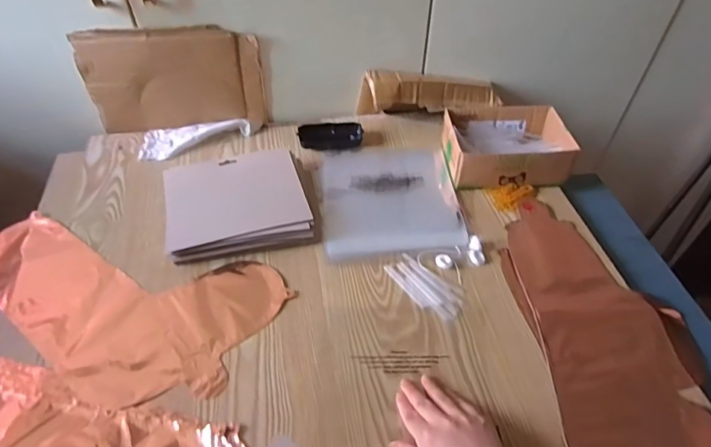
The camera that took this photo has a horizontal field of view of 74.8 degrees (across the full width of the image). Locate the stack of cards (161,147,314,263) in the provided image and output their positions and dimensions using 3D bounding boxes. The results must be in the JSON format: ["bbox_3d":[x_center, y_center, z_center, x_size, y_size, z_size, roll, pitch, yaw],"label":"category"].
[{"bbox_3d":[-0.171,-0.029,0.677,0.190,0.031,0.171,-12,48,-12],"label":"stack of cards"}]

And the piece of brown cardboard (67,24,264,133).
[{"bbox_3d":[-0.290,-0.231,0.756,0.270,0.174,0.031,-3,50,-3],"label":"piece of brown cardboard"}]

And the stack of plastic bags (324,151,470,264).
[{"bbox_3d":[0.053,-0.045,0.723,0.204,0.018,0.215,-3,47,-4],"label":"stack of plastic bags"}]

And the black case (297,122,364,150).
[{"bbox_3d":[-0.044,-0.155,0.818,0.109,0.018,0.057,-9,48,-9],"label":"black case"}]

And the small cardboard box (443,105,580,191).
[{"bbox_3d":[0.238,-0.128,0.743,0.181,0.063,0.138,-1,47,-1],"label":"small cardboard box"}]

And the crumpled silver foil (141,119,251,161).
[{"bbox_3d":[-0.270,-0.144,0.784,0.177,0.016,0.072,-6,47,-7],"label":"crumpled silver foil"}]

